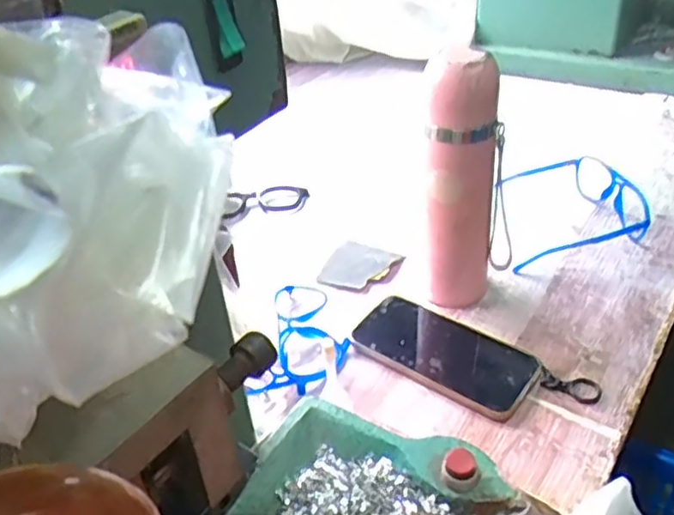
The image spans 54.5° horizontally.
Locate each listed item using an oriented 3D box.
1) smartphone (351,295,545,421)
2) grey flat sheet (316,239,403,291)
[{"bbox_3d":[0.096,0.081,0.579,0.157,0.013,0.082,22,45,32],"label":"smartphone"},{"bbox_3d":[0.024,0.010,0.698,0.067,0.012,0.085,17,43,28],"label":"grey flat sheet"}]

